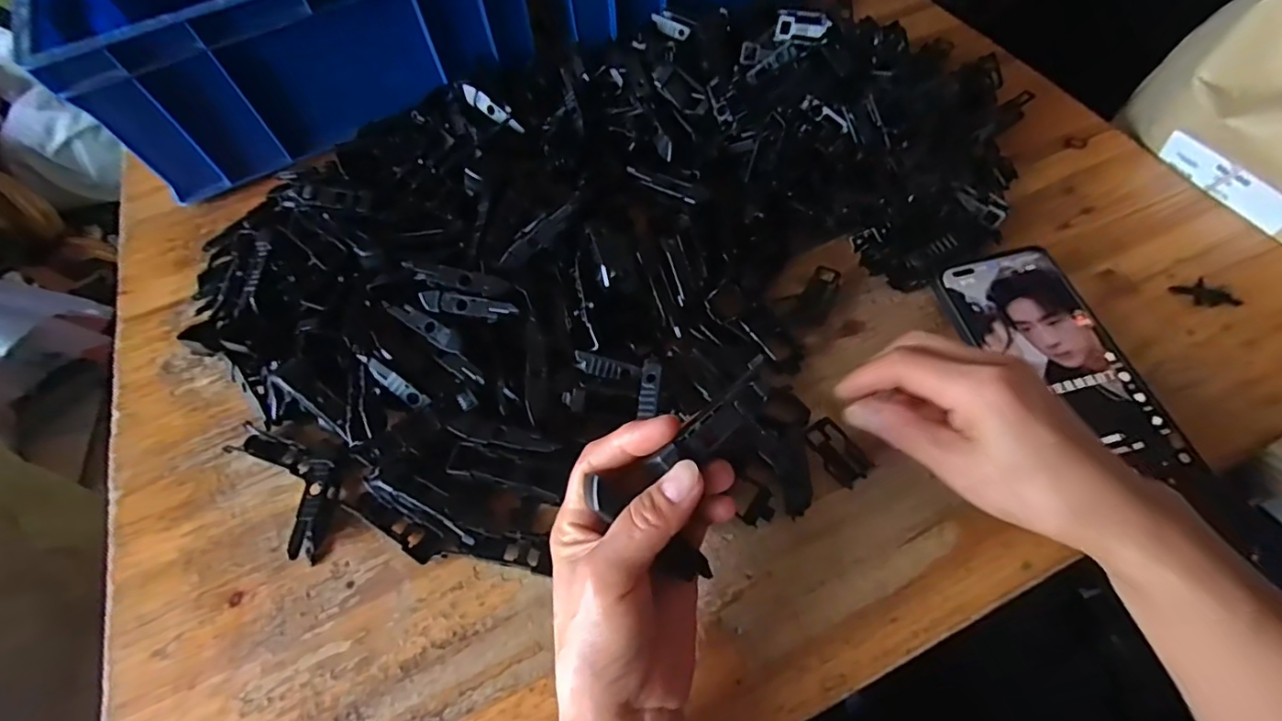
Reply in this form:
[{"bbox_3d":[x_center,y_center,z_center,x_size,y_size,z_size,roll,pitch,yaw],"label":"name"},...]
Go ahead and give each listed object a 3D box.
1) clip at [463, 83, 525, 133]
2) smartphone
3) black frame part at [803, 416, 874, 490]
[{"bbox_3d":[-0.113,-0.193,0.419,0.059,0.010,0.010,37,69,6],"label":"clip"},{"bbox_3d":[0.242,0.001,0.319,0.082,0.005,0.155,-14,64,-2],"label":"smartphone"},{"bbox_3d":[0.112,0.051,0.312,0.023,0.006,0.039,-36,64,-15],"label":"black frame part"}]

